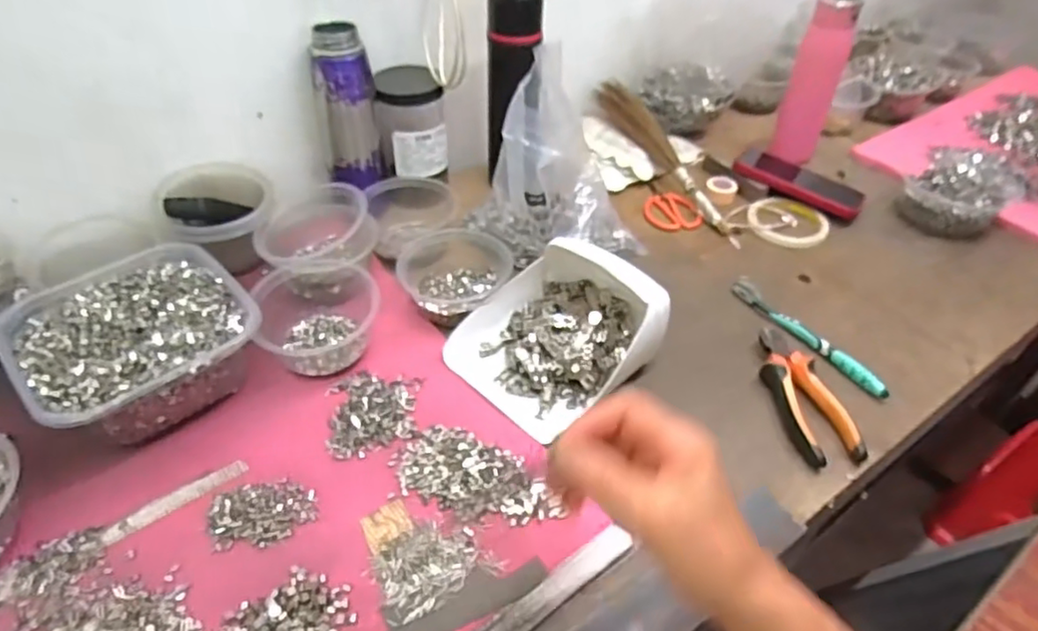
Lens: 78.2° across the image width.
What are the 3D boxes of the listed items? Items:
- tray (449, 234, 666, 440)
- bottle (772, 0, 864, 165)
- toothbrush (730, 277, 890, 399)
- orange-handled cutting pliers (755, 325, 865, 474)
[{"bbox_3d":[0.038,0.007,0.590,0.171,0.078,0.159,-34,56,-32],"label":"tray"},{"bbox_3d":[0.406,-0.327,0.869,0.066,0.193,0.051,6,45,3],"label":"bottle"},{"bbox_3d":[0.291,0.017,0.653,0.022,0.019,0.192,-20,49,-22],"label":"toothbrush"},{"bbox_3d":[0.261,0.069,0.588,0.056,0.018,0.148,-2,45,-6],"label":"orange-handled cutting pliers"}]

